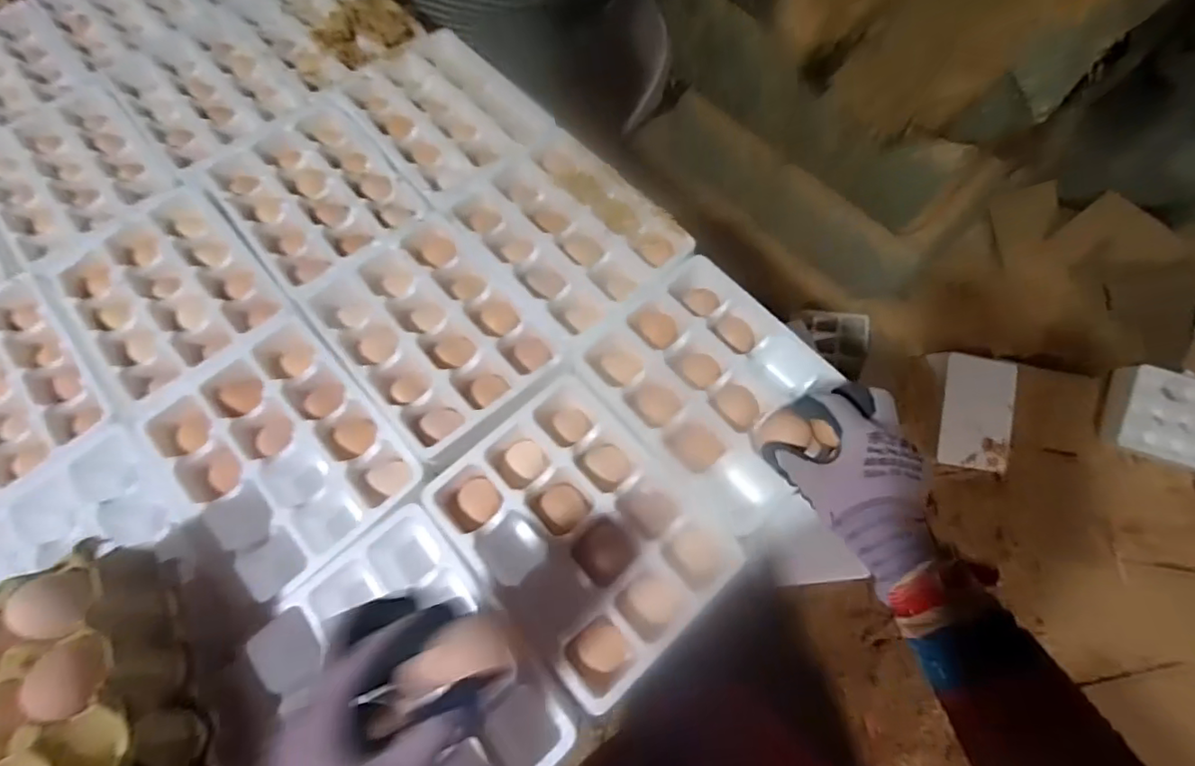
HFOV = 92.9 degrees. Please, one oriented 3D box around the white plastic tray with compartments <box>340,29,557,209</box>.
[{"bbox_3d":[-0.189,-0.341,0.715,0.177,0.029,0.241,-35,71,-12],"label":"white plastic tray with compartments"}]

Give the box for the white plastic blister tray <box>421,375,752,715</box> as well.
[{"bbox_3d":[-0.013,0.133,0.524,0.185,0.062,0.237,-41,73,-14],"label":"white plastic blister tray"}]

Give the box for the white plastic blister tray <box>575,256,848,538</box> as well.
[{"bbox_3d":[0.125,-0.002,0.571,0.198,0.041,0.230,-40,70,-14],"label":"white plastic blister tray"}]

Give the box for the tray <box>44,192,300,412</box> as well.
[{"bbox_3d":[-0.472,-0.098,0.622,0.186,0.034,0.251,-40,73,-14],"label":"tray"}]

